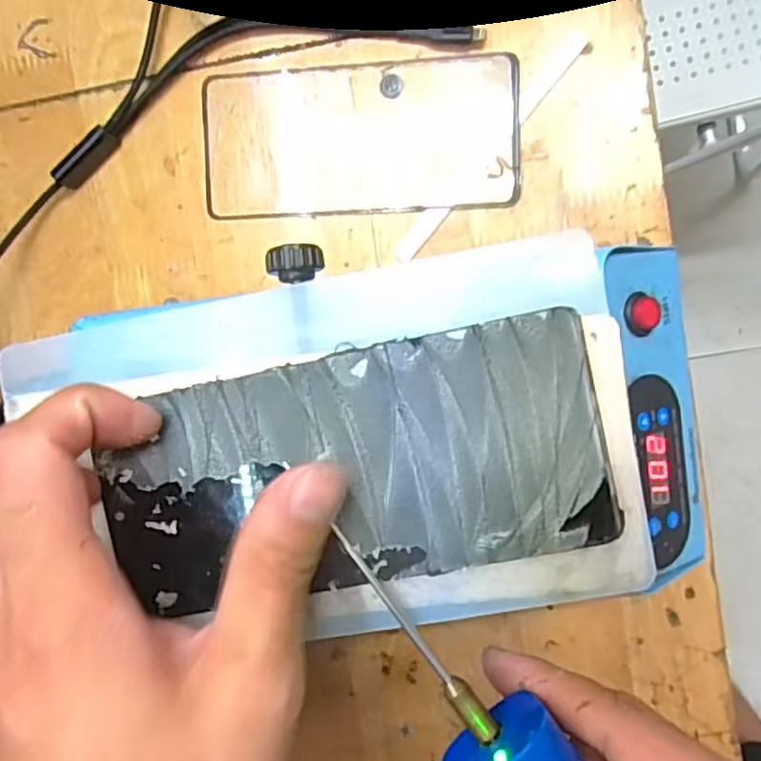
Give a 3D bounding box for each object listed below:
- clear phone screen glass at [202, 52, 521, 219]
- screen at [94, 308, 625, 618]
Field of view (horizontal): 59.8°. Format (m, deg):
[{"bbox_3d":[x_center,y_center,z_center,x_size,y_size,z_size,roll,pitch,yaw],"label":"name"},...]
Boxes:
[{"bbox_3d":[-0.011,-0.117,0.322,0.155,0.007,0.070,-1,94,5],"label":"clear phone screen glass"},{"bbox_3d":[-0.010,0.026,0.197,0.148,0.004,0.069,-10,93,7],"label":"screen"}]

